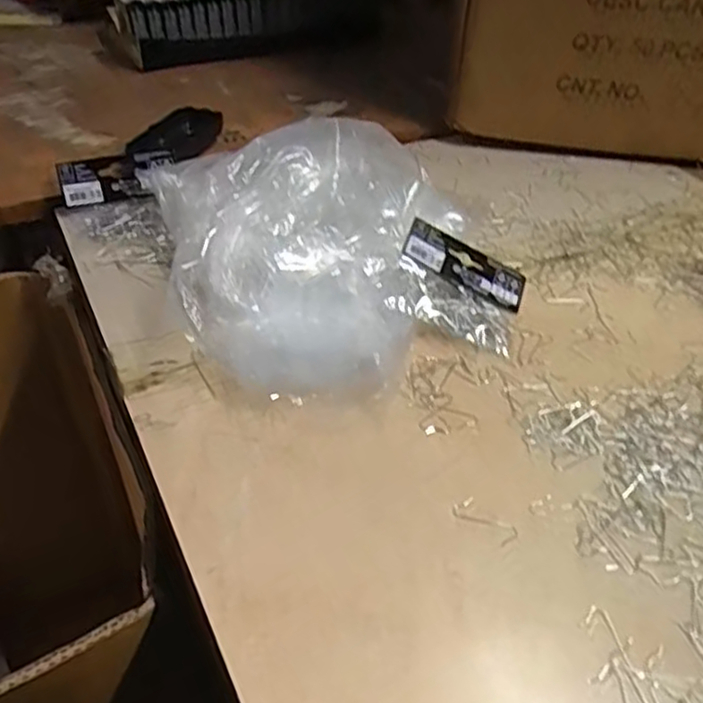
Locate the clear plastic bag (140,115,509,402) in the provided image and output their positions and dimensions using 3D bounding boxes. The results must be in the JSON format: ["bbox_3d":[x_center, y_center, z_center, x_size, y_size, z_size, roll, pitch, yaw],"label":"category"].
[{"bbox_3d":[-0.003,-0.074,0.508,0.249,0.088,0.216,-13,42,-16],"label":"clear plastic bag"}]

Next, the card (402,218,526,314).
[{"bbox_3d":[0.087,-0.065,0.533,0.098,0.007,0.042,28,59,-7],"label":"card"}]

